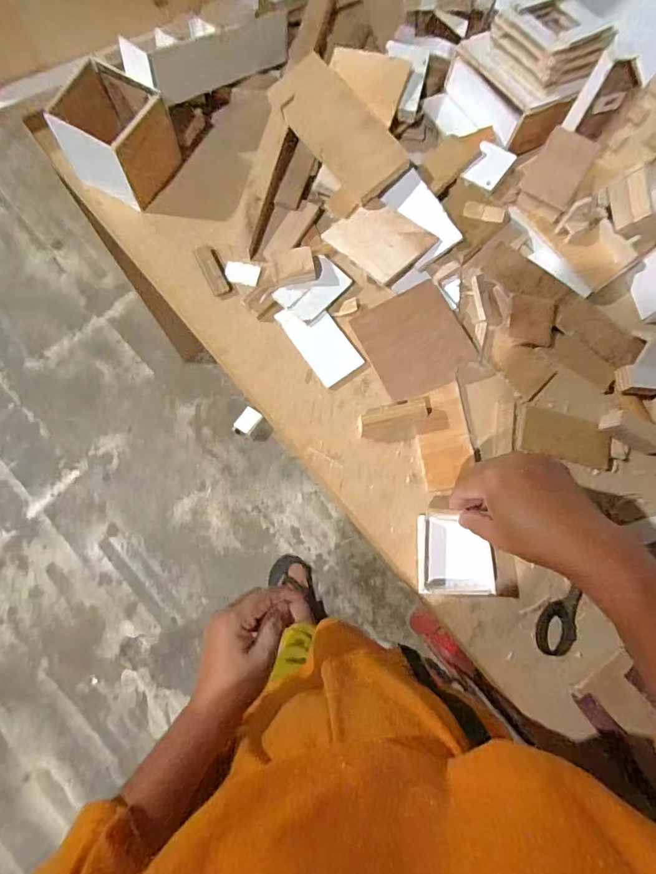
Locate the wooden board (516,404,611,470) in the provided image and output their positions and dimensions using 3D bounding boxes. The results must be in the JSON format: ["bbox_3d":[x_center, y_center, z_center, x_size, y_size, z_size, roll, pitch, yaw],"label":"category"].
[{"bbox_3d":[0.249,-0.002,0.460,0.092,0.009,0.052,14,79,2],"label":"wooden board"}]

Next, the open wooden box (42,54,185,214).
[{"bbox_3d":[-0.228,-0.327,0.467,0.092,0.083,0.103,24,79,4],"label":"open wooden box"}]

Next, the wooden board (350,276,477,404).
[{"bbox_3d":[0.092,-0.103,0.467,0.100,0.010,0.109,-27,77,3],"label":"wooden board"}]

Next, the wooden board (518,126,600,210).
[{"bbox_3d":[0.254,-0.295,0.480,0.056,0.013,0.073,33,99,4],"label":"wooden board"}]

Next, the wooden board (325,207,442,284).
[{"bbox_3d":[0.054,-0.214,0.474,0.097,0.007,0.078,42,79,19],"label":"wooden board"}]

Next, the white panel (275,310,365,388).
[{"bbox_3d":[-0.008,-0.105,0.471,0.049,0.005,0.095,-34,81,-7],"label":"white panel"}]

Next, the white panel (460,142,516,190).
[{"bbox_3d":[0.179,-0.303,0.490,0.041,0.005,0.047,38,96,6],"label":"white panel"}]

